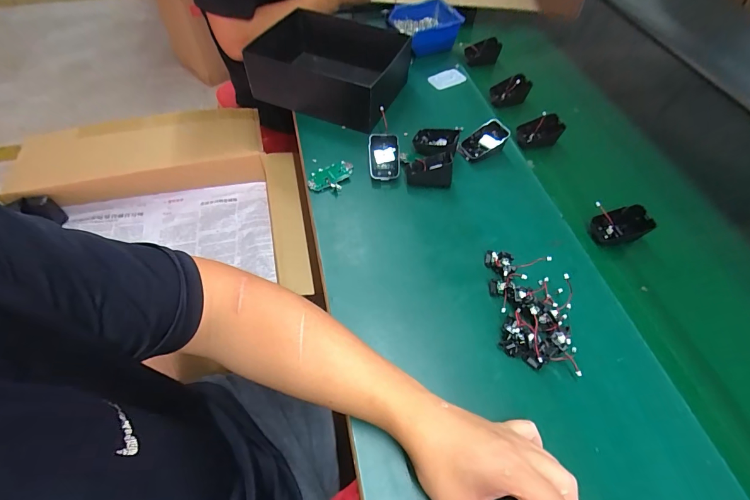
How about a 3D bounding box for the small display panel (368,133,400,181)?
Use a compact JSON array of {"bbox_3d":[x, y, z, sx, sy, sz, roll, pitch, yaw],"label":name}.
[{"bbox_3d":[0.014,-0.141,0.548,0.045,0.012,0.067,-2,97,5],"label":"small display panel"}]

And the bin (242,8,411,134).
[{"bbox_3d":[-0.082,-0.327,0.639,0.249,0.095,0.200,16,58,9],"label":"bin"}]

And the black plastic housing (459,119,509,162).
[{"bbox_3d":[0.174,-0.173,0.575,0.077,0.036,0.046,-26,61,-17],"label":"black plastic housing"}]

